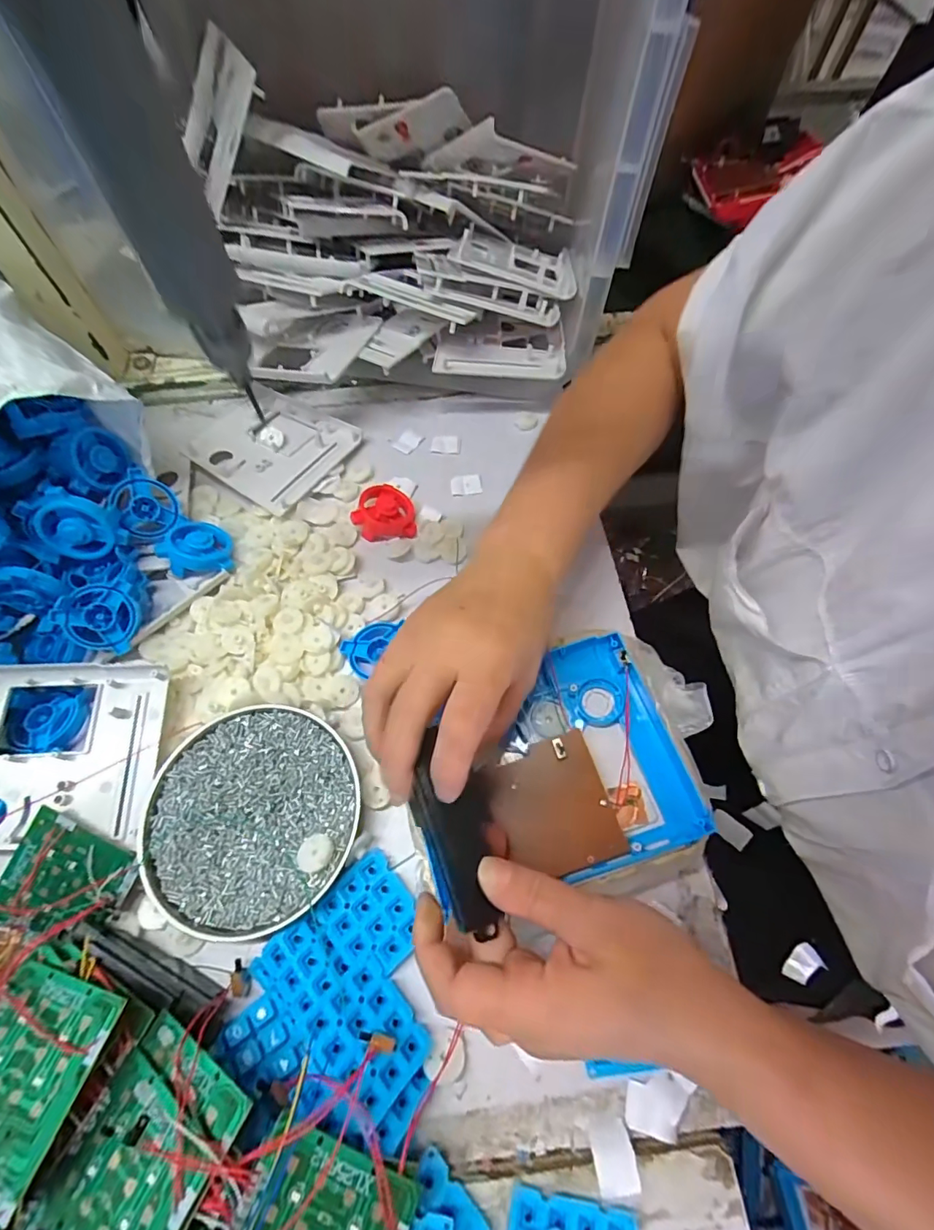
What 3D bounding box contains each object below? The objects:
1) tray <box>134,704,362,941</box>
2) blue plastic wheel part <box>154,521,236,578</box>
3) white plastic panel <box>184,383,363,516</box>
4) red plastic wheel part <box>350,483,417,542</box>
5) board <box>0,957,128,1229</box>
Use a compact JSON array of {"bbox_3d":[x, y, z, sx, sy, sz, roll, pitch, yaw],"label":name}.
[{"bbox_3d":[-0.140,0.130,0.322,0.133,0.015,0.131,1,64,-1],"label":"tray"},{"bbox_3d":[-0.223,-0.054,0.407,0.053,0.024,0.042,10,48,-23],"label":"blue plastic wheel part"},{"bbox_3d":[-0.188,-0.164,0.463,0.140,0.015,0.113,31,67,13],"label":"white plastic panel"},{"bbox_3d":[-0.071,-0.093,0.428,0.050,0.022,0.048,0,64,-1],"label":"red plastic wheel part"},{"bbox_3d":[-0.209,0.213,0.230,0.072,0.004,0.070,5,53,19],"label":"board"}]

